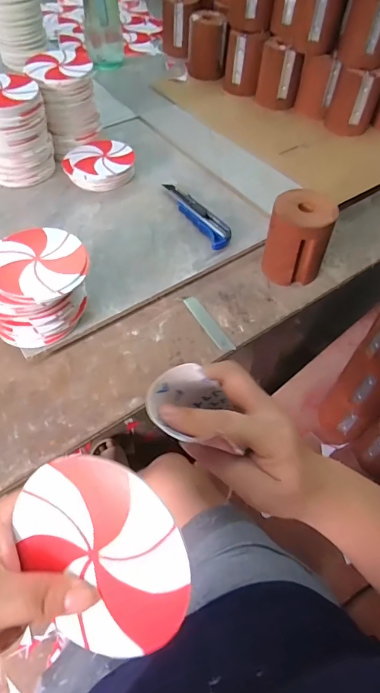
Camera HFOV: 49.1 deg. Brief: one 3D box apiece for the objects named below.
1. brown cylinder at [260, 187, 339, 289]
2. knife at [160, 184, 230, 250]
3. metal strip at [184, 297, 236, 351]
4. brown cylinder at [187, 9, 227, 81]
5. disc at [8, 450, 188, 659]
[{"bbox_3d":[0.139,-0.137,0.541,0.079,0.101,0.072,18,56,10],"label":"brown cylinder"},{"bbox_3d":[0.010,-0.197,0.614,0.038,0.023,0.171,-23,59,-17],"label":"knife"},{"bbox_3d":[0.023,-0.029,0.529,0.018,0.004,0.099,-26,57,-15],"label":"metal strip"},{"bbox_3d":[0.034,-0.617,0.860,0.076,0.107,0.070,3,55,0],"label":"brown cylinder"},{"bbox_3d":[-0.044,0.102,0.206,0.088,0.004,0.098,-31,84,20],"label":"disc"}]

